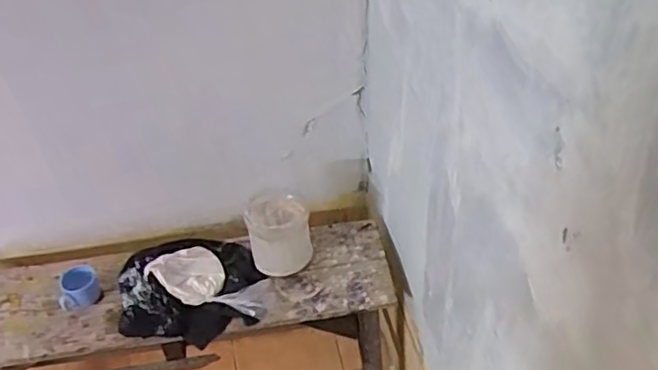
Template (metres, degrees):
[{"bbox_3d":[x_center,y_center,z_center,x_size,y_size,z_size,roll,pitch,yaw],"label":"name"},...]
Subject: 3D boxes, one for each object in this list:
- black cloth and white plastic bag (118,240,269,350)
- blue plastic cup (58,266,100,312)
[{"bbox_3d":[-0.309,0.234,1.440,0.324,0.098,0.261,-11,44,-7],"label":"black cloth and white plastic bag"},{"bbox_3d":[-0.568,0.234,1.438,0.088,0.061,0.083,-2,44,2],"label":"blue plastic cup"}]

